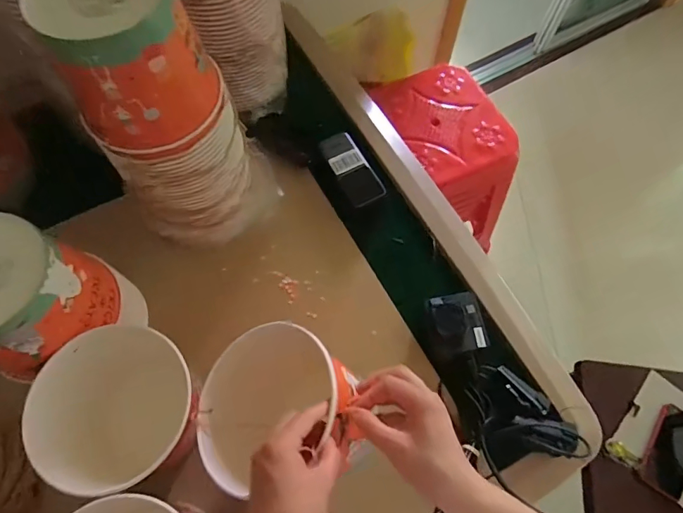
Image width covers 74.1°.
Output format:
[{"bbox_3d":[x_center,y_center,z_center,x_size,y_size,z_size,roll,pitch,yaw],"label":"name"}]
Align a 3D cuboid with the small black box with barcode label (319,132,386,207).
[{"bbox_3d":[0.016,-0.133,0.685,0.052,0.015,0.120,-30,79,-3],"label":"small black box with barcode label"}]

